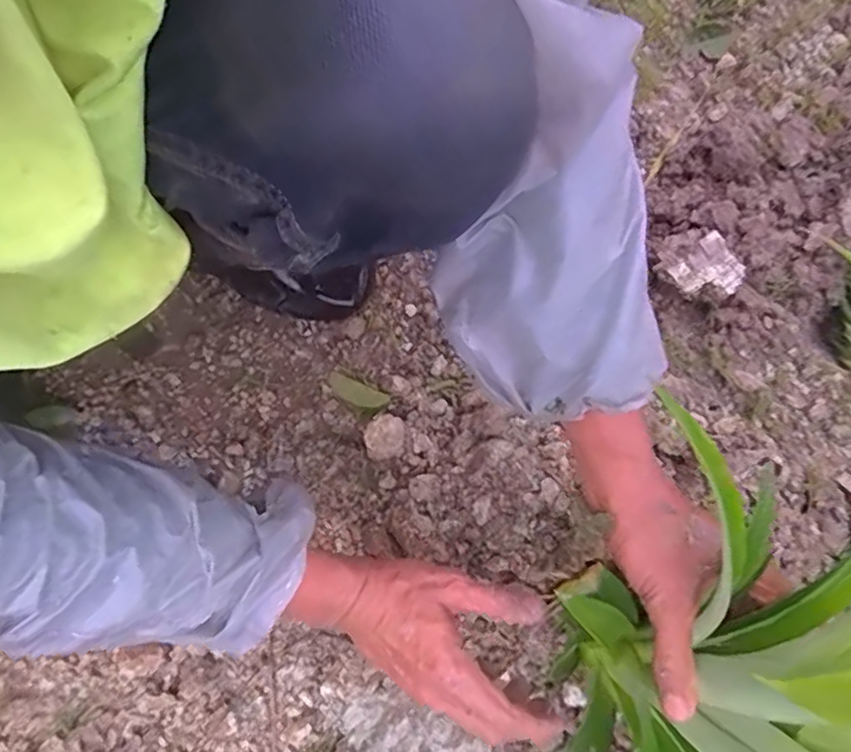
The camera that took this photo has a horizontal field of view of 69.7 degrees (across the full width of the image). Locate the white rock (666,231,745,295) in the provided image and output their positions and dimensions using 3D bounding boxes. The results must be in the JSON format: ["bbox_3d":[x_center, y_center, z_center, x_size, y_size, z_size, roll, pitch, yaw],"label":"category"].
[{"bbox_3d":[0.247,-0.090,0.534,0.048,0.030,0.049,-38,80,-10],"label":"white rock"}]

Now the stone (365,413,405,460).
[{"bbox_3d":[-0.035,0.055,0.545,0.037,0.022,0.037,0,77,-1],"label":"stone"}]

